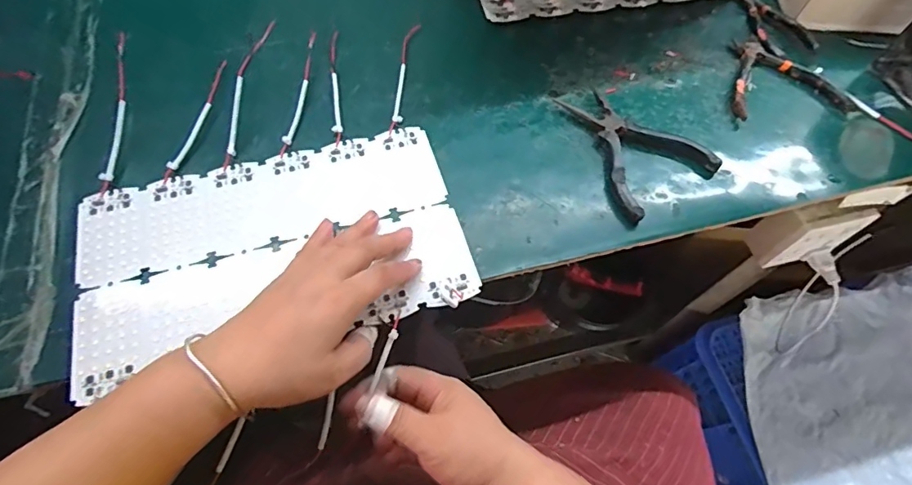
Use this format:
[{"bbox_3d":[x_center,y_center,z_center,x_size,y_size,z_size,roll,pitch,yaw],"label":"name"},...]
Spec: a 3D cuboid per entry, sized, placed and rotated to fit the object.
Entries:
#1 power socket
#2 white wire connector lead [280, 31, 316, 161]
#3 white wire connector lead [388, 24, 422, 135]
[{"bbox_3d":[0.376,-0.015,0.536,0.090,0.085,0.044,-9,64,-7],"label":"power socket"},{"bbox_3d":[-0.151,-0.147,0.488,0.009,0.008,0.157,3,62,2],"label":"white wire connector lead"},{"bbox_3d":[-0.053,-0.168,0.504,0.013,0.004,0.150,5,62,3],"label":"white wire connector lead"}]

